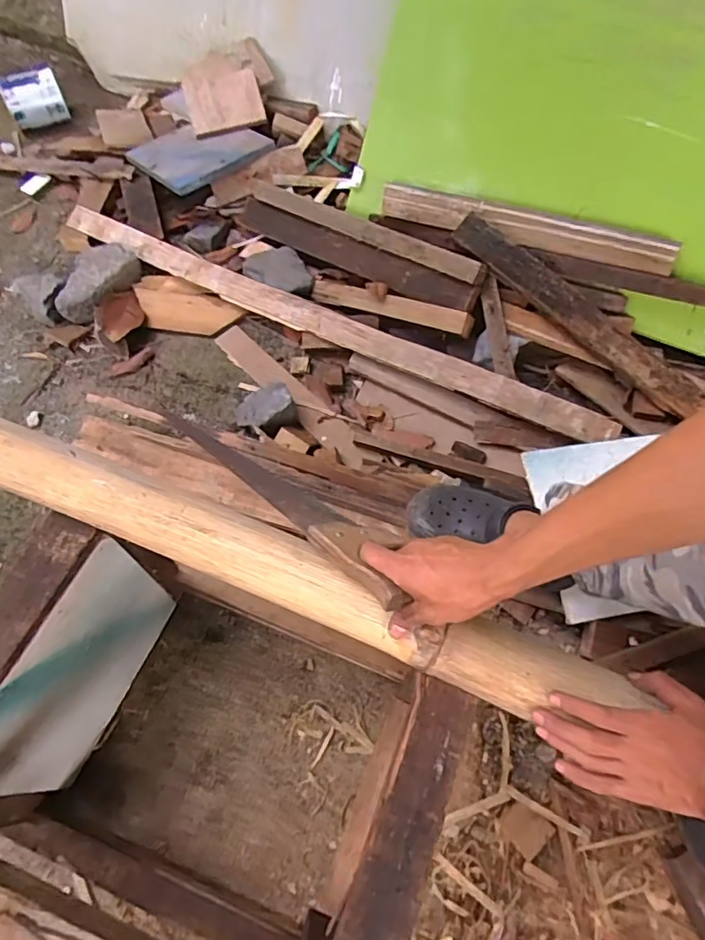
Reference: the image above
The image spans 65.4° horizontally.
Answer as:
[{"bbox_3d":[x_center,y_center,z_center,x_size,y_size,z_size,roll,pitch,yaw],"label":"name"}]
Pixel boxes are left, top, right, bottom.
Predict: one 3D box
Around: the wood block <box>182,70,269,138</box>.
[{"bbox_3d":[-0.286,-0.821,1.228,0.164,0.019,0.123,-11,104,4],"label":"wood block"}]

